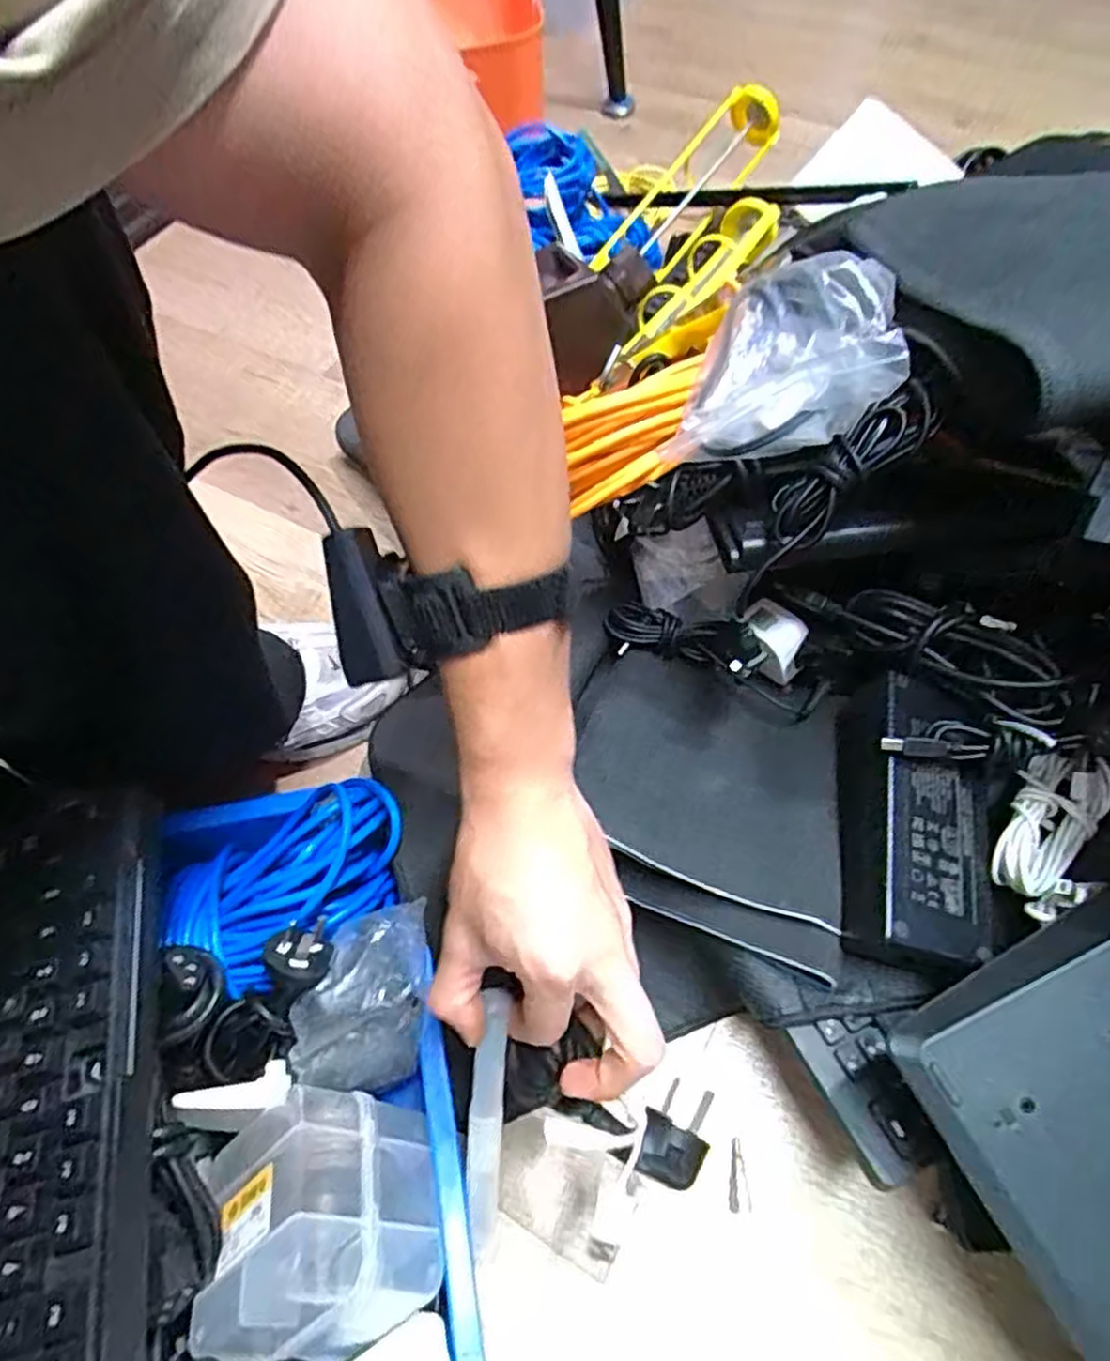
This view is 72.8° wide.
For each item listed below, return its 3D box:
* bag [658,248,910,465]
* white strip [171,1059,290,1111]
[{"bbox_3d":[0.128,-0.181,0.412,0.108,0.057,0.124,8,62,9],"label":"bag"},{"bbox_3d":[-0.171,0.219,0.401,0.055,0.014,0.024,3,55,-25],"label":"white strip"}]

